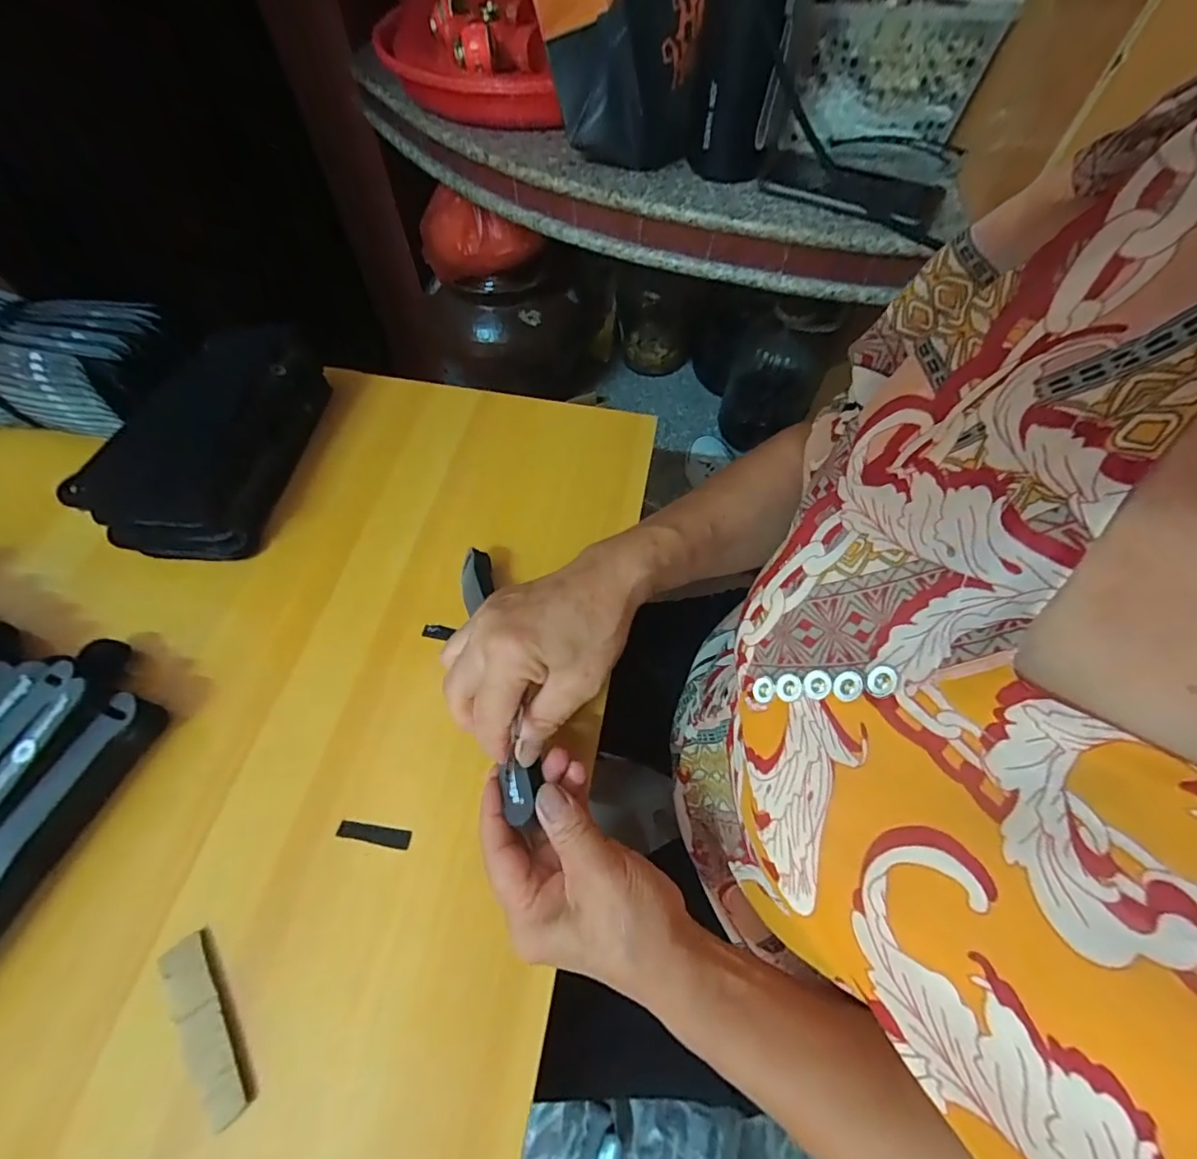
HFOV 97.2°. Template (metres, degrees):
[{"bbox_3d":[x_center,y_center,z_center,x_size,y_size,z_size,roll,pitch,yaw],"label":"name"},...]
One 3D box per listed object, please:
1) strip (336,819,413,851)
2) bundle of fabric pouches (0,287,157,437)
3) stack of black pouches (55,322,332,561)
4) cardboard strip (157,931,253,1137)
[{"bbox_3d":[-0.135,0.153,0.317,0.043,0.004,0.010,8,60,4],"label":"strip"},{"bbox_3d":[-0.468,-0.180,0.434,0.204,0.075,0.086,5,60,2],"label":"bundle of fabric pouches"},{"bbox_3d":[-0.298,-0.122,0.420,0.092,0.074,0.211,4,60,2],"label":"stack of black pouches"},{"bbox_3d":[-0.202,0.228,0.269,0.020,0.006,0.086,-32,65,-18],"label":"cardboard strip"}]

